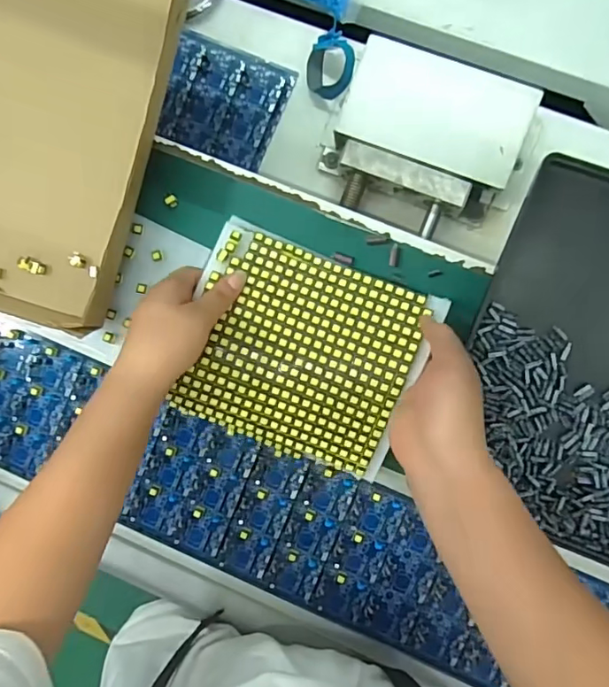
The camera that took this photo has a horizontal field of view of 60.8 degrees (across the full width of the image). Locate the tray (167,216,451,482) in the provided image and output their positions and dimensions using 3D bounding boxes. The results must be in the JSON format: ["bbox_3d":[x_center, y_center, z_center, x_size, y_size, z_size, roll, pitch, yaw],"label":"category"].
[{"bbox_3d":[-0.005,0.008,0.440,0.193,0.028,0.171,23,94,6],"label":"tray"}]

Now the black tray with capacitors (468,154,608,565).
[{"bbox_3d":[0.230,0.021,0.411,0.191,0.023,0.284,18,103,5],"label":"black tray with capacitors"}]

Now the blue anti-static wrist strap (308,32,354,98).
[{"bbox_3d":[0.027,-0.304,0.556,0.052,0.048,0.057,3,92,7],"label":"blue anti-static wrist strap"}]

